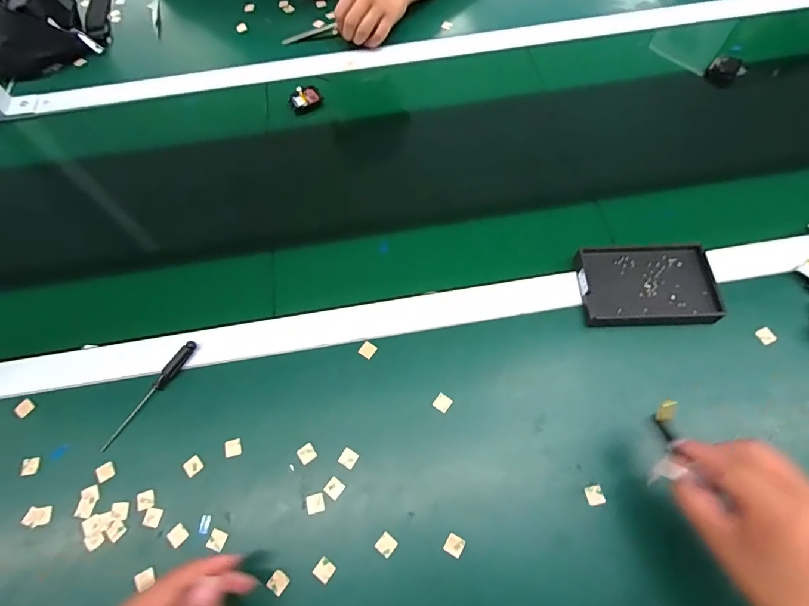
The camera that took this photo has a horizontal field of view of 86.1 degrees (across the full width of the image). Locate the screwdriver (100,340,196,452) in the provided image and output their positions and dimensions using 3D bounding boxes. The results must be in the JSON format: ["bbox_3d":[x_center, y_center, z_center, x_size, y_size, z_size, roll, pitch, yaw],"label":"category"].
[{"bbox_3d":[-0.266,0.095,0.452,0.013,0.014,0.132,29,70,16],"label":"screwdriver"}]

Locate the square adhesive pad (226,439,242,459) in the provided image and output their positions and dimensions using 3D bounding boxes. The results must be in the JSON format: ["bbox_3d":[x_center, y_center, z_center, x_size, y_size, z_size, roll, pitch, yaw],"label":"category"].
[{"bbox_3d":[-0.172,0.145,0.433,0.016,0.004,0.016,-16,65,-4],"label":"square adhesive pad"}]

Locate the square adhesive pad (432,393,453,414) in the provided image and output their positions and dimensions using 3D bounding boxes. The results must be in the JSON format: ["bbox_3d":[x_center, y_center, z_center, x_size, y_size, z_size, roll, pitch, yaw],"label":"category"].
[{"bbox_3d":[0.039,0.103,0.444,0.016,0.004,0.016,33,71,17],"label":"square adhesive pad"}]

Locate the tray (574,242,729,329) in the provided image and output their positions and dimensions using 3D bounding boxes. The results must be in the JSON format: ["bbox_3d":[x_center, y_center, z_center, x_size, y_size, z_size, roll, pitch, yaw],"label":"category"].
[{"bbox_3d":[0.267,-0.019,0.482,0.139,0.026,0.092,-2,64,2],"label":"tray"}]

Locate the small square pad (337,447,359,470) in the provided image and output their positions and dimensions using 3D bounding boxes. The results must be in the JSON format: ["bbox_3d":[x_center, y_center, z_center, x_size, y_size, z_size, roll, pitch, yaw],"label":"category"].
[{"bbox_3d":[-0.055,0.152,0.425,0.016,0.004,0.016,26,69,15],"label":"small square pad"}]

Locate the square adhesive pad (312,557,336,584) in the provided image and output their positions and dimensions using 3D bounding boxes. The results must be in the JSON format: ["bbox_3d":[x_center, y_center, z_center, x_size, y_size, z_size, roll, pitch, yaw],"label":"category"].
[{"bbox_3d":[-0.072,0.238,0.386,0.016,0.004,0.016,32,70,17],"label":"square adhesive pad"}]

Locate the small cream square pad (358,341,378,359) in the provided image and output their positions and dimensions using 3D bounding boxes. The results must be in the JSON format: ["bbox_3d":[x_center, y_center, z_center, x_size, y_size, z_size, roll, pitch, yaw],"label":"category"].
[{"bbox_3d":[-0.040,0.051,0.470,0.016,0.004,0.017,30,70,16],"label":"small cream square pad"}]

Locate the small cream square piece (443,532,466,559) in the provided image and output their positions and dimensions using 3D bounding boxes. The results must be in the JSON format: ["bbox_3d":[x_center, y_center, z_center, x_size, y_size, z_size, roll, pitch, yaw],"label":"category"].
[{"bbox_3d":[0.045,0.219,0.390,0.016,0.004,0.016,29,70,16],"label":"small cream square piece"}]

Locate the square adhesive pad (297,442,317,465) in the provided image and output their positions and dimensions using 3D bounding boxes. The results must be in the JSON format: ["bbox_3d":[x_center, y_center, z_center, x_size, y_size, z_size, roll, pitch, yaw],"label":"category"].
[{"bbox_3d":[-0.097,0.149,0.429,0.016,0.004,0.017,-34,67,-12],"label":"square adhesive pad"}]

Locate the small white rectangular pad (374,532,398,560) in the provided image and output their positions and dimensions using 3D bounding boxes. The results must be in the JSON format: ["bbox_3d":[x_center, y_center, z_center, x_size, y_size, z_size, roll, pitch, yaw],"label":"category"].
[{"bbox_3d":[-0.017,0.220,0.393,0.016,0.004,0.016,35,71,18],"label":"small white rectangular pad"}]

